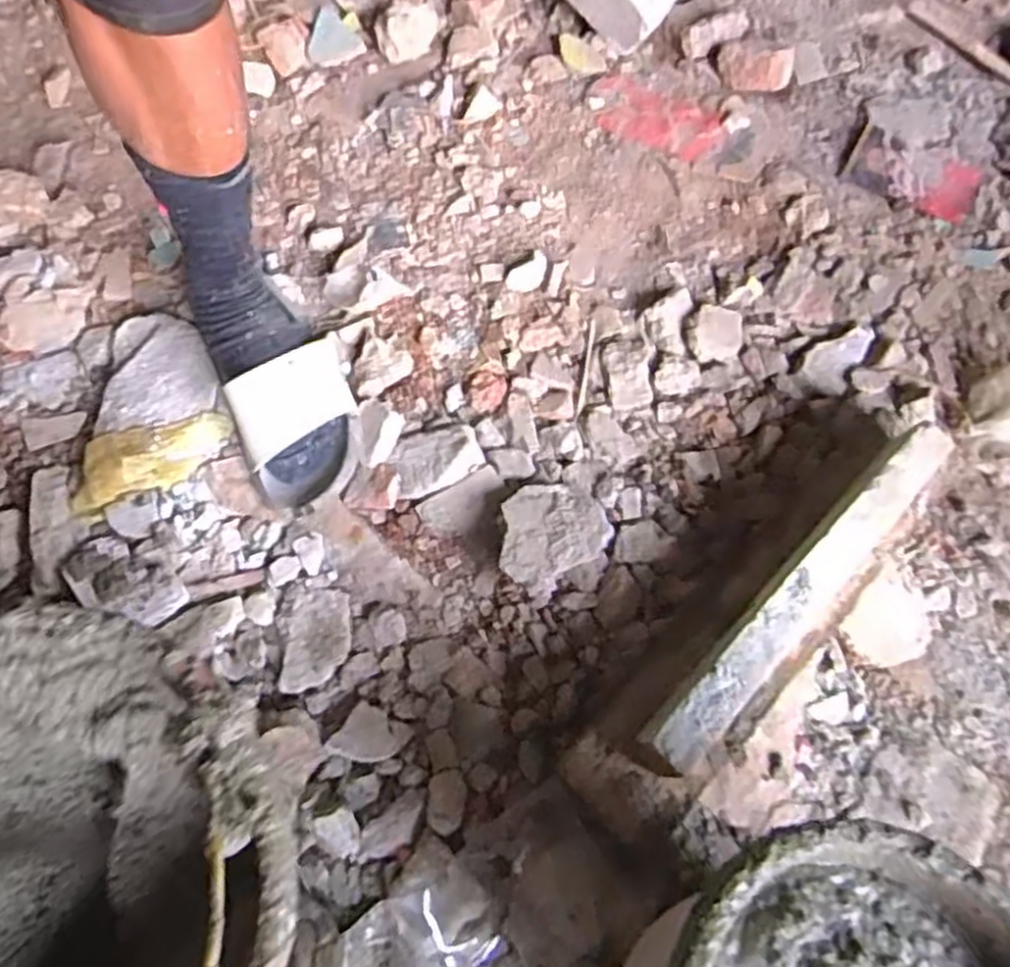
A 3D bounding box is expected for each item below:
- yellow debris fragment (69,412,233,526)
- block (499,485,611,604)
[{"bbox_3d":[-0.329,-0.026,0.696,0.148,0.017,0.069,-22,70,-12],"label":"yellow debris fragment"},{"bbox_3d":[0.038,0.045,0.668,0.109,0.040,0.094,-39,77,-17],"label":"block"}]

